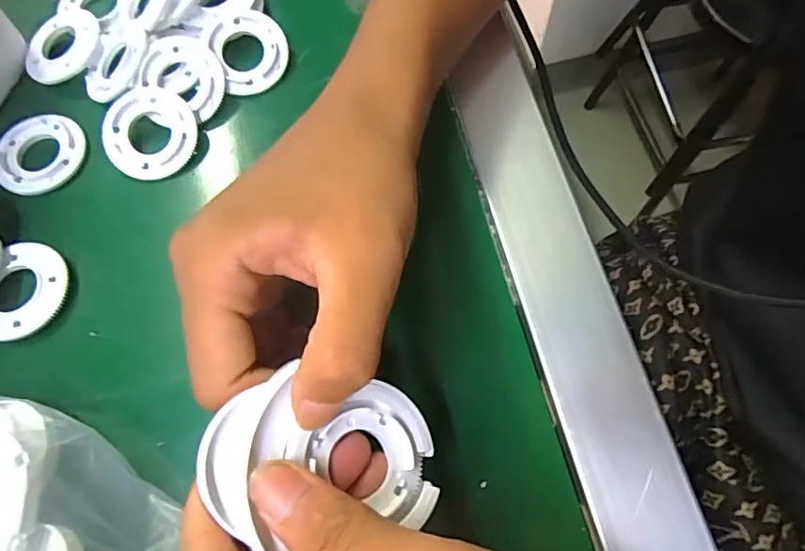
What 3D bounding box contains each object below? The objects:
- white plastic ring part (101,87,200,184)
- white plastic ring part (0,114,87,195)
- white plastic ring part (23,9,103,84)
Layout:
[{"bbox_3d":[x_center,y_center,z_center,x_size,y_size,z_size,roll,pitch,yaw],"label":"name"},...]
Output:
[{"bbox_3d":[-0.119,-0.067,0.252,0.041,0.006,0.044,0,87,-4],"label":"white plastic ring part"},{"bbox_3d":[-0.172,-0.058,0.252,0.039,0.005,0.041,-18,70,-4],"label":"white plastic ring part"},{"bbox_3d":[-0.173,-0.117,0.269,0.040,0.011,0.038,-1,69,2],"label":"white plastic ring part"}]

